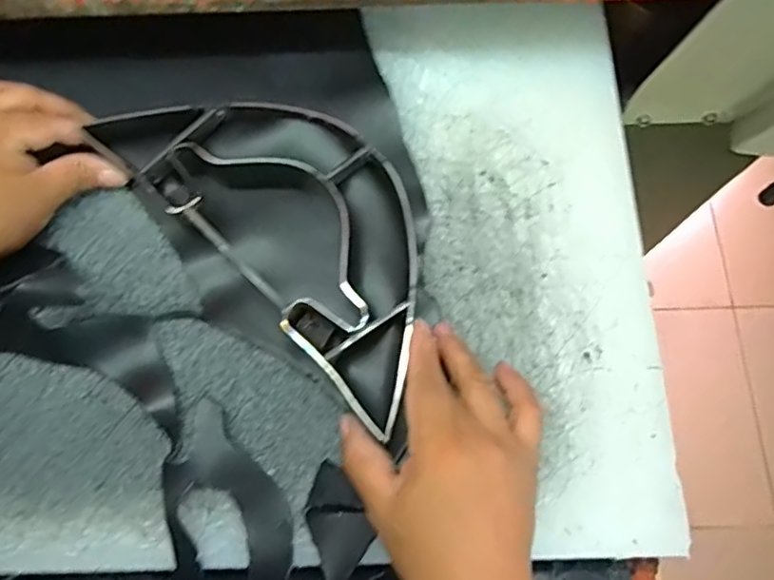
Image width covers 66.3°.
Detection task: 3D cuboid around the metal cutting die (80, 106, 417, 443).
[{"bbox_3d":[-0.050,-0.042,0.361,0.124,0.032,0.256,-41,76,-11],"label":"metal cutting die"}]

